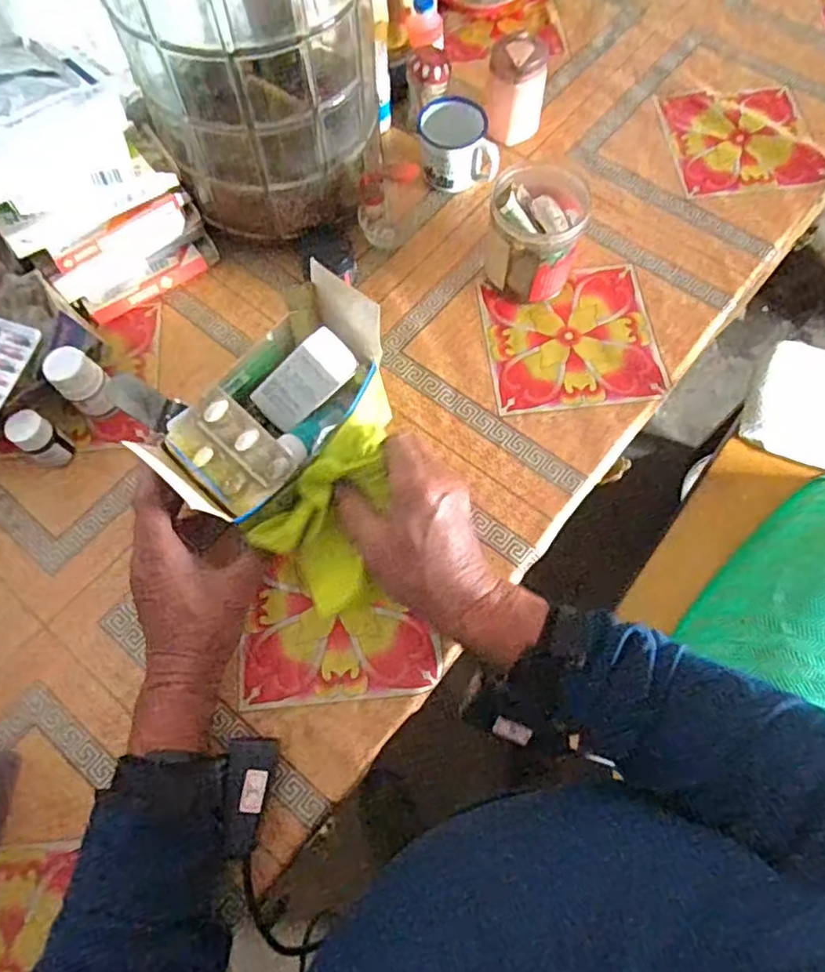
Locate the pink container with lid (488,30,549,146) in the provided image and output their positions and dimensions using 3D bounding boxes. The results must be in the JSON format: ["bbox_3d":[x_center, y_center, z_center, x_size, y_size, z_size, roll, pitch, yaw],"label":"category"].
[{"bbox_3d":[0.106,-0.409,0.637,0.054,0.086,0.052,-27,71,-8],"label":"pink container with lid"}]

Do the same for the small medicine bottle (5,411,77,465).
[{"bbox_3d":[-0.313,-0.039,0.524,0.033,0.051,0.029,33,74,13],"label":"small medicine bottle"}]

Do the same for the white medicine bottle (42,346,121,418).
[{"bbox_3d":[-0.280,-0.087,0.531,0.038,0.065,0.037,0,70,0],"label":"white medicine bottle"}]

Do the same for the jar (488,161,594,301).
[{"bbox_3d":[0.113,-0.232,0.570,0.087,0.086,0.099,4,69,3],"label":"jar"}]

